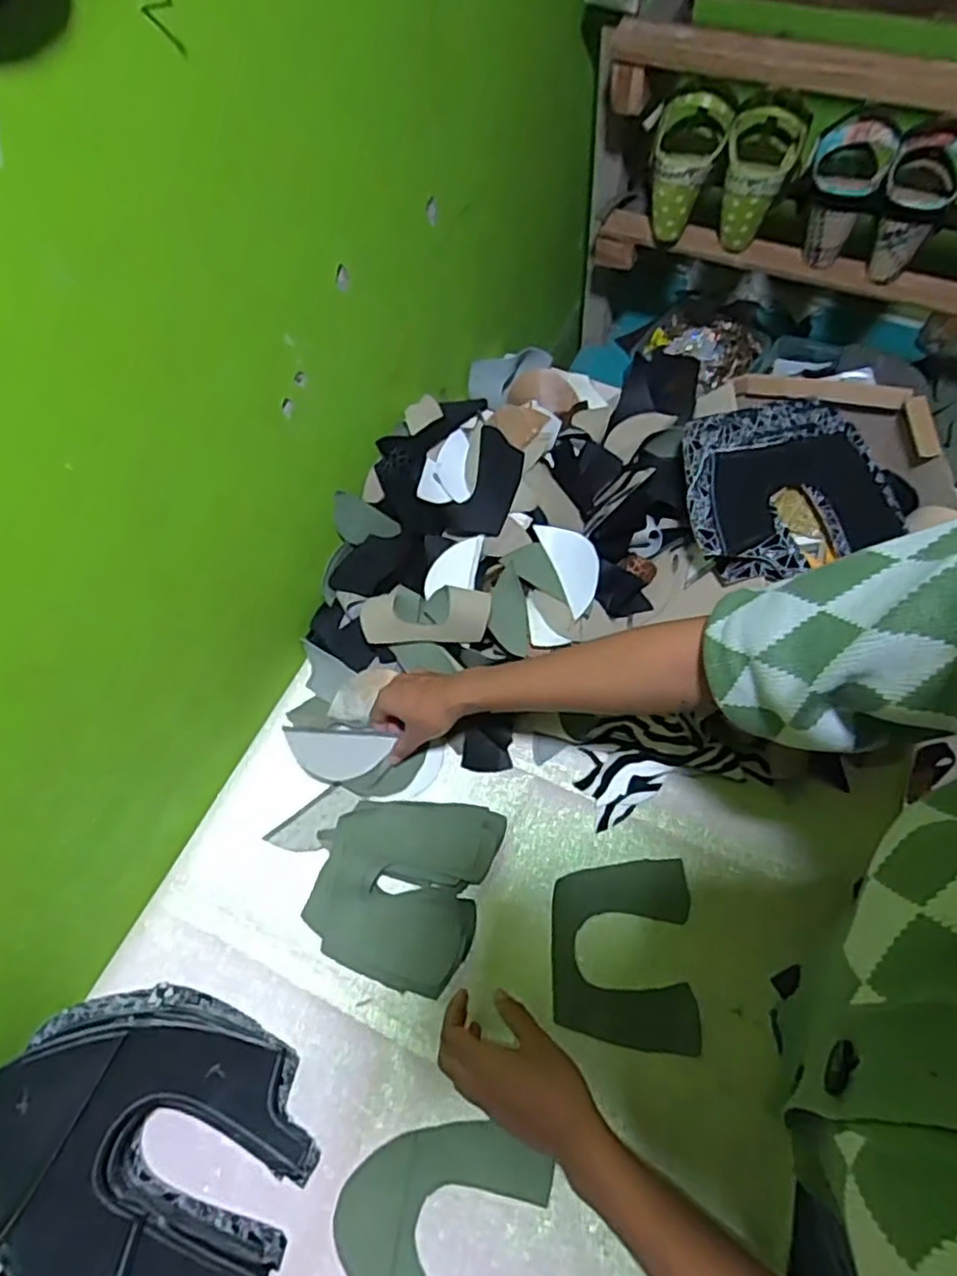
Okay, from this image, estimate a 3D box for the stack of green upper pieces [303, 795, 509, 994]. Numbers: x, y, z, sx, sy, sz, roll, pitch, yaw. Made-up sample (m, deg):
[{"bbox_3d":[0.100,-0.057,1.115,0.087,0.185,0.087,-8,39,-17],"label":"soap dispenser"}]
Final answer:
[{"bbox_3d":[-0.072,0.221,0.617,0.154,0.037,0.169,14,65,10],"label":"stack of green upper pieces"}]

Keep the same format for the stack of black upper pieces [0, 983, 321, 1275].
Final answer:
[{"bbox_3d":[-0.255,0.391,0.513,0.234,0.100,0.201,14,65,10],"label":"stack of black upper pieces"}]

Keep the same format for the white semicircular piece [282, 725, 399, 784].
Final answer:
[{"bbox_3d":[-0.140,0.115,0.656,0.098,0.061,0.009,10,22,-17],"label":"white semicircular piece"}]

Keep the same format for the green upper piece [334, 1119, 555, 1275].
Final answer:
[{"bbox_3d":[-0.028,0.460,0.518,0.158,0.005,0.144,4,64,6],"label":"green upper piece"}]

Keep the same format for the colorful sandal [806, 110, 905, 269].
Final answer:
[{"bbox_3d":[0.399,-0.491,0.745,0.079,0.142,0.068,19,34,13],"label":"colorful sandal"}]

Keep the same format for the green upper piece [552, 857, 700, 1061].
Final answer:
[{"bbox_3d":[0.127,0.275,0.598,0.121,0.005,0.150,1,64,3],"label":"green upper piece"}]

